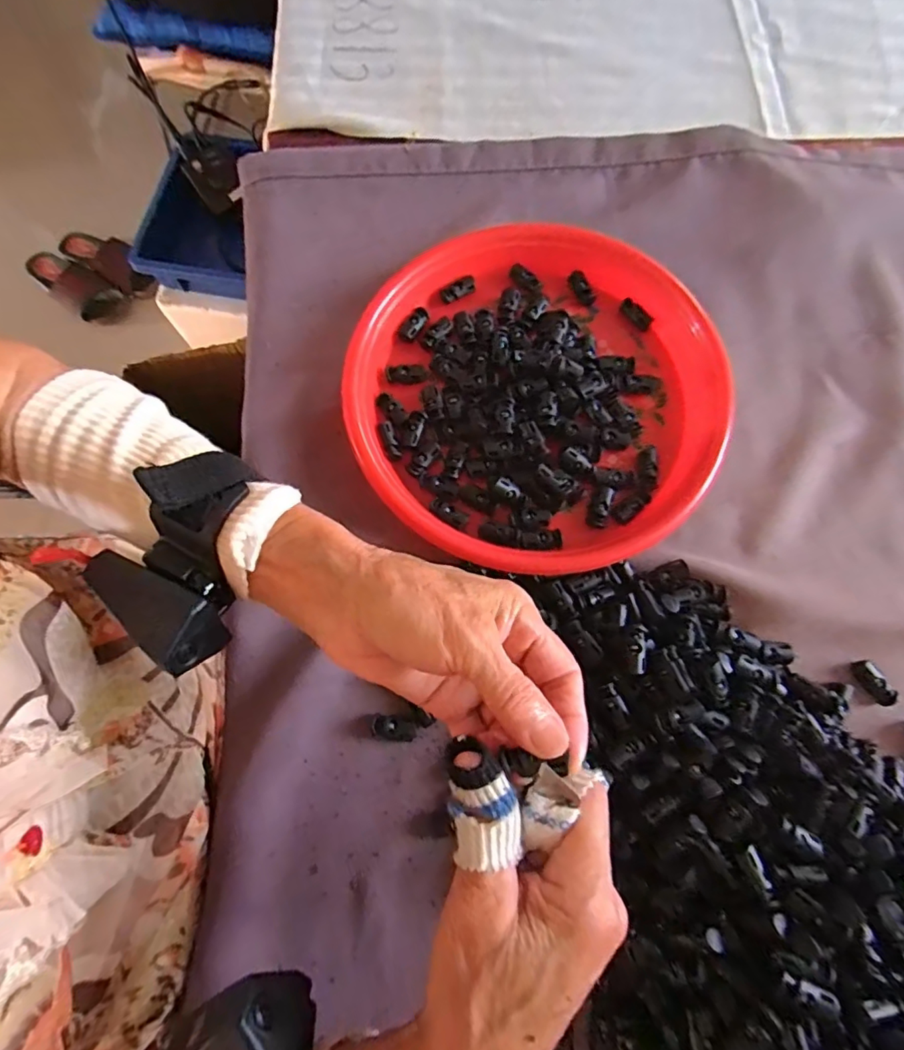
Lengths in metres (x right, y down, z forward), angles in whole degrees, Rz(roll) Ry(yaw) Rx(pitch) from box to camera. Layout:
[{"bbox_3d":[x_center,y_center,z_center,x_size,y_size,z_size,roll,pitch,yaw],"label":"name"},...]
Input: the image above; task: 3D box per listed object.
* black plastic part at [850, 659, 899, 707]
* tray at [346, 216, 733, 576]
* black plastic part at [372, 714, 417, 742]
[{"bbox_3d":[0.259,0.096,0.323,0.013,0.007,0.028,-22,62,-5],"label":"black plastic part"},{"bbox_3d":[0.060,-0.100,0.371,0.243,0.029,0.264,0,74,1],"label":"tray"},{"bbox_3d":[-0.035,0.125,0.324,0.027,0.008,0.014,9,75,3],"label":"black plastic part"}]

